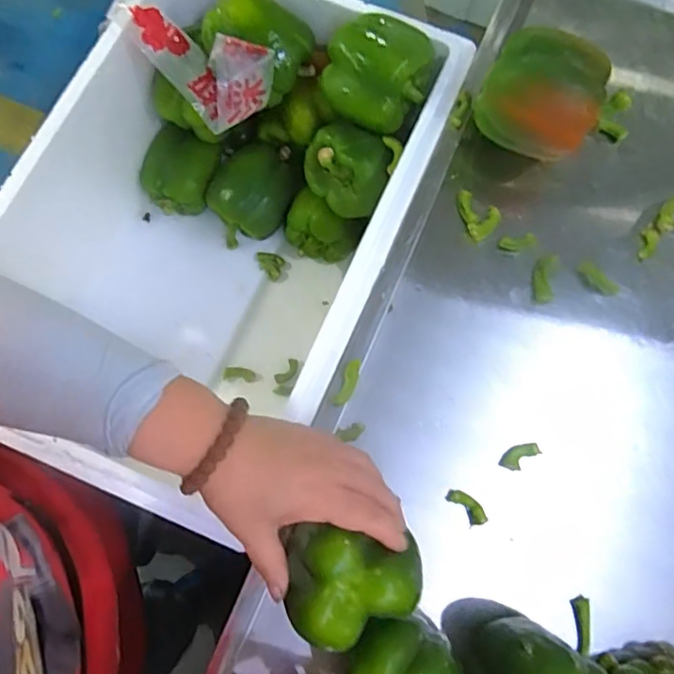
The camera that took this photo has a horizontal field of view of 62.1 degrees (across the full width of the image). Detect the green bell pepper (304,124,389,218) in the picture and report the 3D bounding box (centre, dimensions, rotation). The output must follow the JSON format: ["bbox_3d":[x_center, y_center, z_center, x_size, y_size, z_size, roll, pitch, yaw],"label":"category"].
[{"bbox_3d":[0.008,-0.177,0.598,0.085,0.068,0.071,7,75,1],"label":"green bell pepper"}]

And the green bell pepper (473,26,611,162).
[{"bbox_3d":[0.189,-0.214,0.511,0.112,0.095,0.076,29,77,7],"label":"green bell pepper"}]

